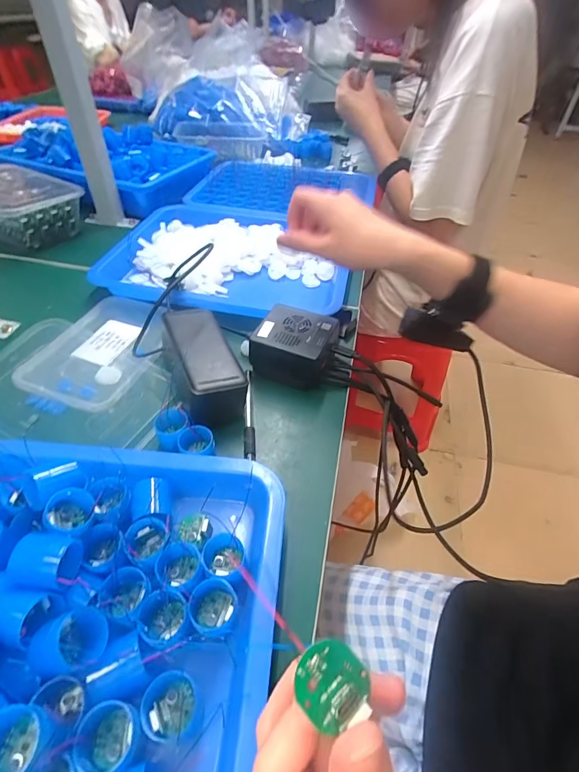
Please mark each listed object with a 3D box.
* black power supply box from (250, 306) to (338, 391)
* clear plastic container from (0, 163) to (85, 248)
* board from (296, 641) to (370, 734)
[{"bbox_3d":[0.005,-0.044,0.422,0.078,0.052,0.075,17,48,12],"label":"black power supply box"},{"bbox_3d":[-0.440,-0.287,0.620,0.198,0.068,0.139,24,50,18],"label":"clear plastic container"},{"bbox_3d":[0.014,0.097,0.127,0.021,0.005,0.021,5,47,-1],"label":"board"}]

